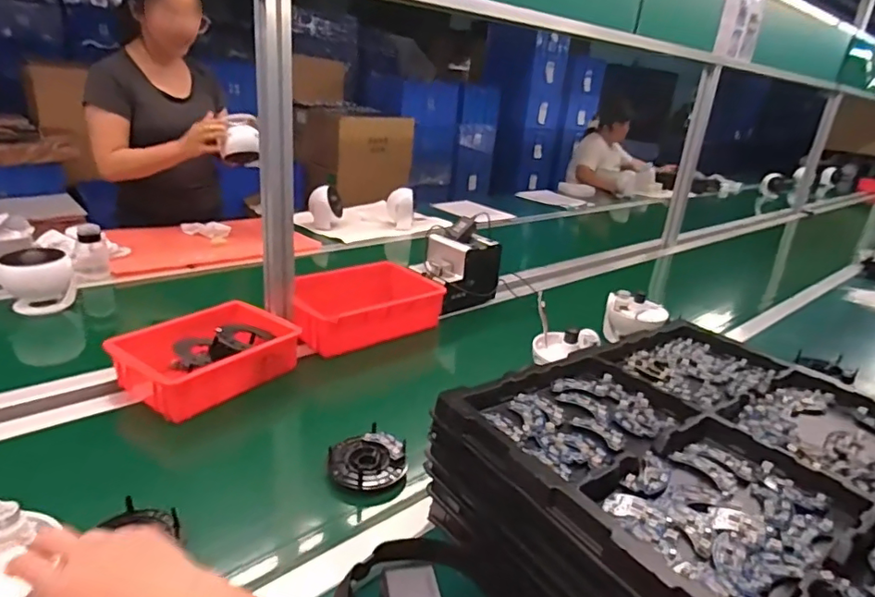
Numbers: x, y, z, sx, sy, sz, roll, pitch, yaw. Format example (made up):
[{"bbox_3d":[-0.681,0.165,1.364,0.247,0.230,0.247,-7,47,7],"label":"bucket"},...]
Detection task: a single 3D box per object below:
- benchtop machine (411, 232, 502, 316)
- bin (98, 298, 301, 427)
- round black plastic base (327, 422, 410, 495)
[{"bbox_3d":[0.040,-0.064,1.251,0.173,0.144,0.132,-13,29,-40],"label":"benchtop machine"},{"bbox_3d":[-0.355,0.092,0.868,0.158,0.082,0.251,20,25,31],"label":"bin"},{"bbox_3d":[-0.089,0.211,0.700,0.097,0.036,0.095,5,22,-2],"label":"round black plastic base"}]

